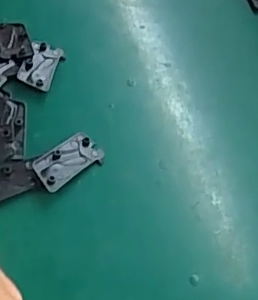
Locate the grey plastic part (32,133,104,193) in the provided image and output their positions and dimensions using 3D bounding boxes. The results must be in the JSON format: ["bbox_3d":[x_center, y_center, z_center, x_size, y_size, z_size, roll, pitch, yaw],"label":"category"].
[{"bbox_3d":[-0.027,0.005,0.251,0.031,0.006,0.017,-33,62,-29],"label":"grey plastic part"}]

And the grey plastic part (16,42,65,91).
[{"bbox_3d":[-0.044,-0.042,0.286,0.016,0.006,0.029,16,51,5],"label":"grey plastic part"}]

